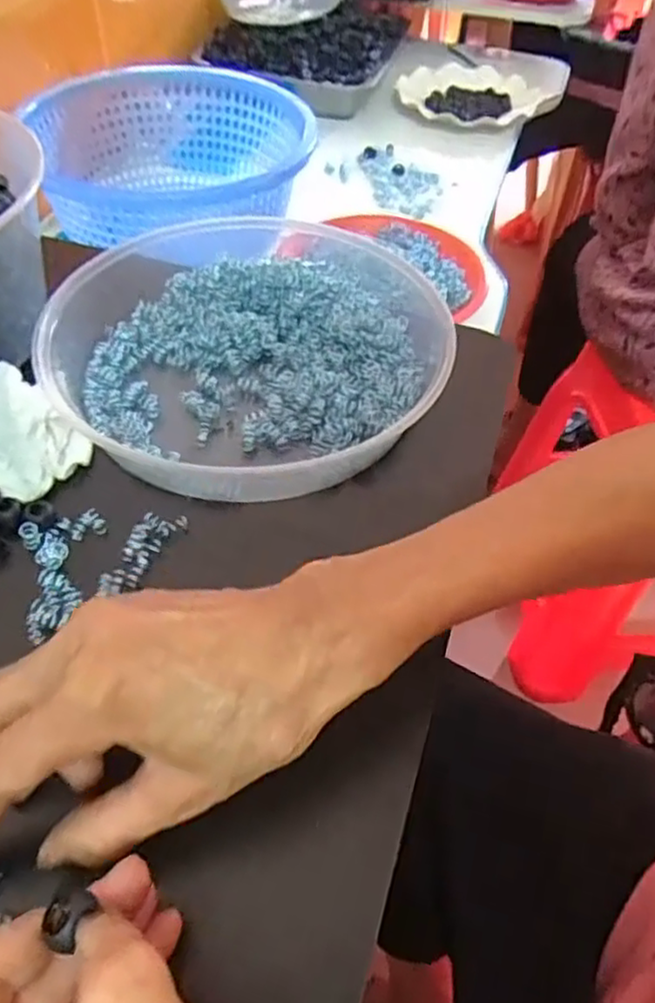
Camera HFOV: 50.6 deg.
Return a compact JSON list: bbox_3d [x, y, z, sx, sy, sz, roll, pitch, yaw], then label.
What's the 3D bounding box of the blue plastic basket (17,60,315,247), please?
[{"bbox_3d":[-0.139,-0.316,0.676,0.248,0.102,0.270,-3,50,-5],"label":"blue plastic basket"}]

